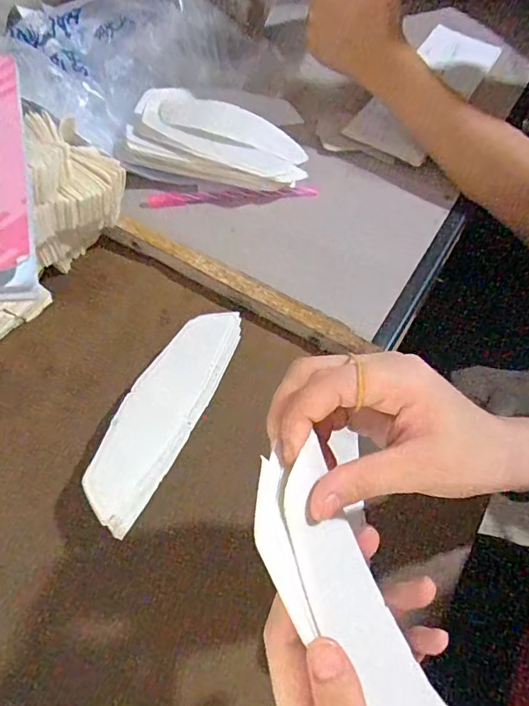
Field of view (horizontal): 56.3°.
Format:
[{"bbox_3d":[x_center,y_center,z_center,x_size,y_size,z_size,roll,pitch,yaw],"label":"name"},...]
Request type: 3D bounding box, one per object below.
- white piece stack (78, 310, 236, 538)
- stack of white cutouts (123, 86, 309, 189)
[{"bbox_3d":[-0.080,0.047,0.396,0.054,0.037,0.184,22,63,12],"label":"white piece stack"},{"bbox_3d":[-0.054,-0.224,0.537,0.197,0.038,0.115,26,63,14],"label":"stack of white cutouts"}]

